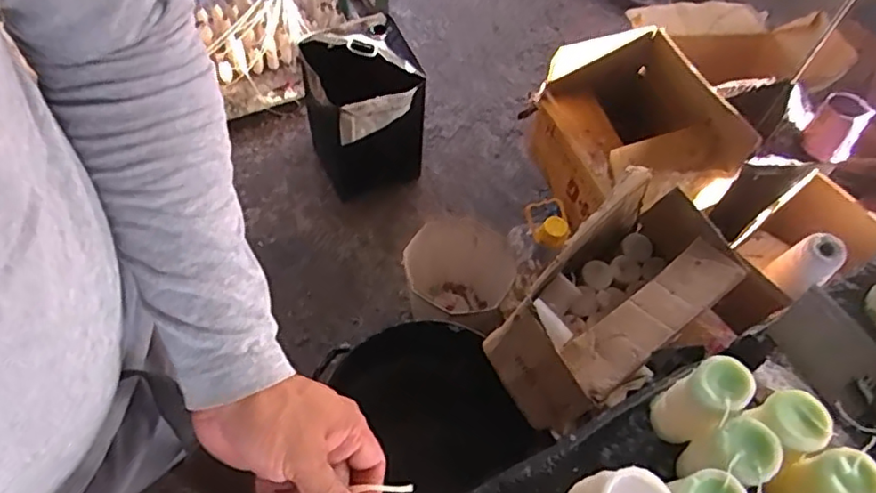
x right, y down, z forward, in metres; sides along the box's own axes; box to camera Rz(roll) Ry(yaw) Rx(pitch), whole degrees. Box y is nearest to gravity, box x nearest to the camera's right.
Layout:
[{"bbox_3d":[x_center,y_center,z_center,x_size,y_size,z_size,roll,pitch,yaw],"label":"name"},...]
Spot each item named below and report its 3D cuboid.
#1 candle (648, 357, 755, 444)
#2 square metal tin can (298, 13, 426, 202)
[{"bbox_3d":[0.240,0.144,0.577,0.050,0.105,0.049,2,59,-3],"label":"candle"},{"bbox_3d":[-0.172,-0.313,1.503,0.238,0.386,0.261,-18,62,-14],"label":"square metal tin can"}]

